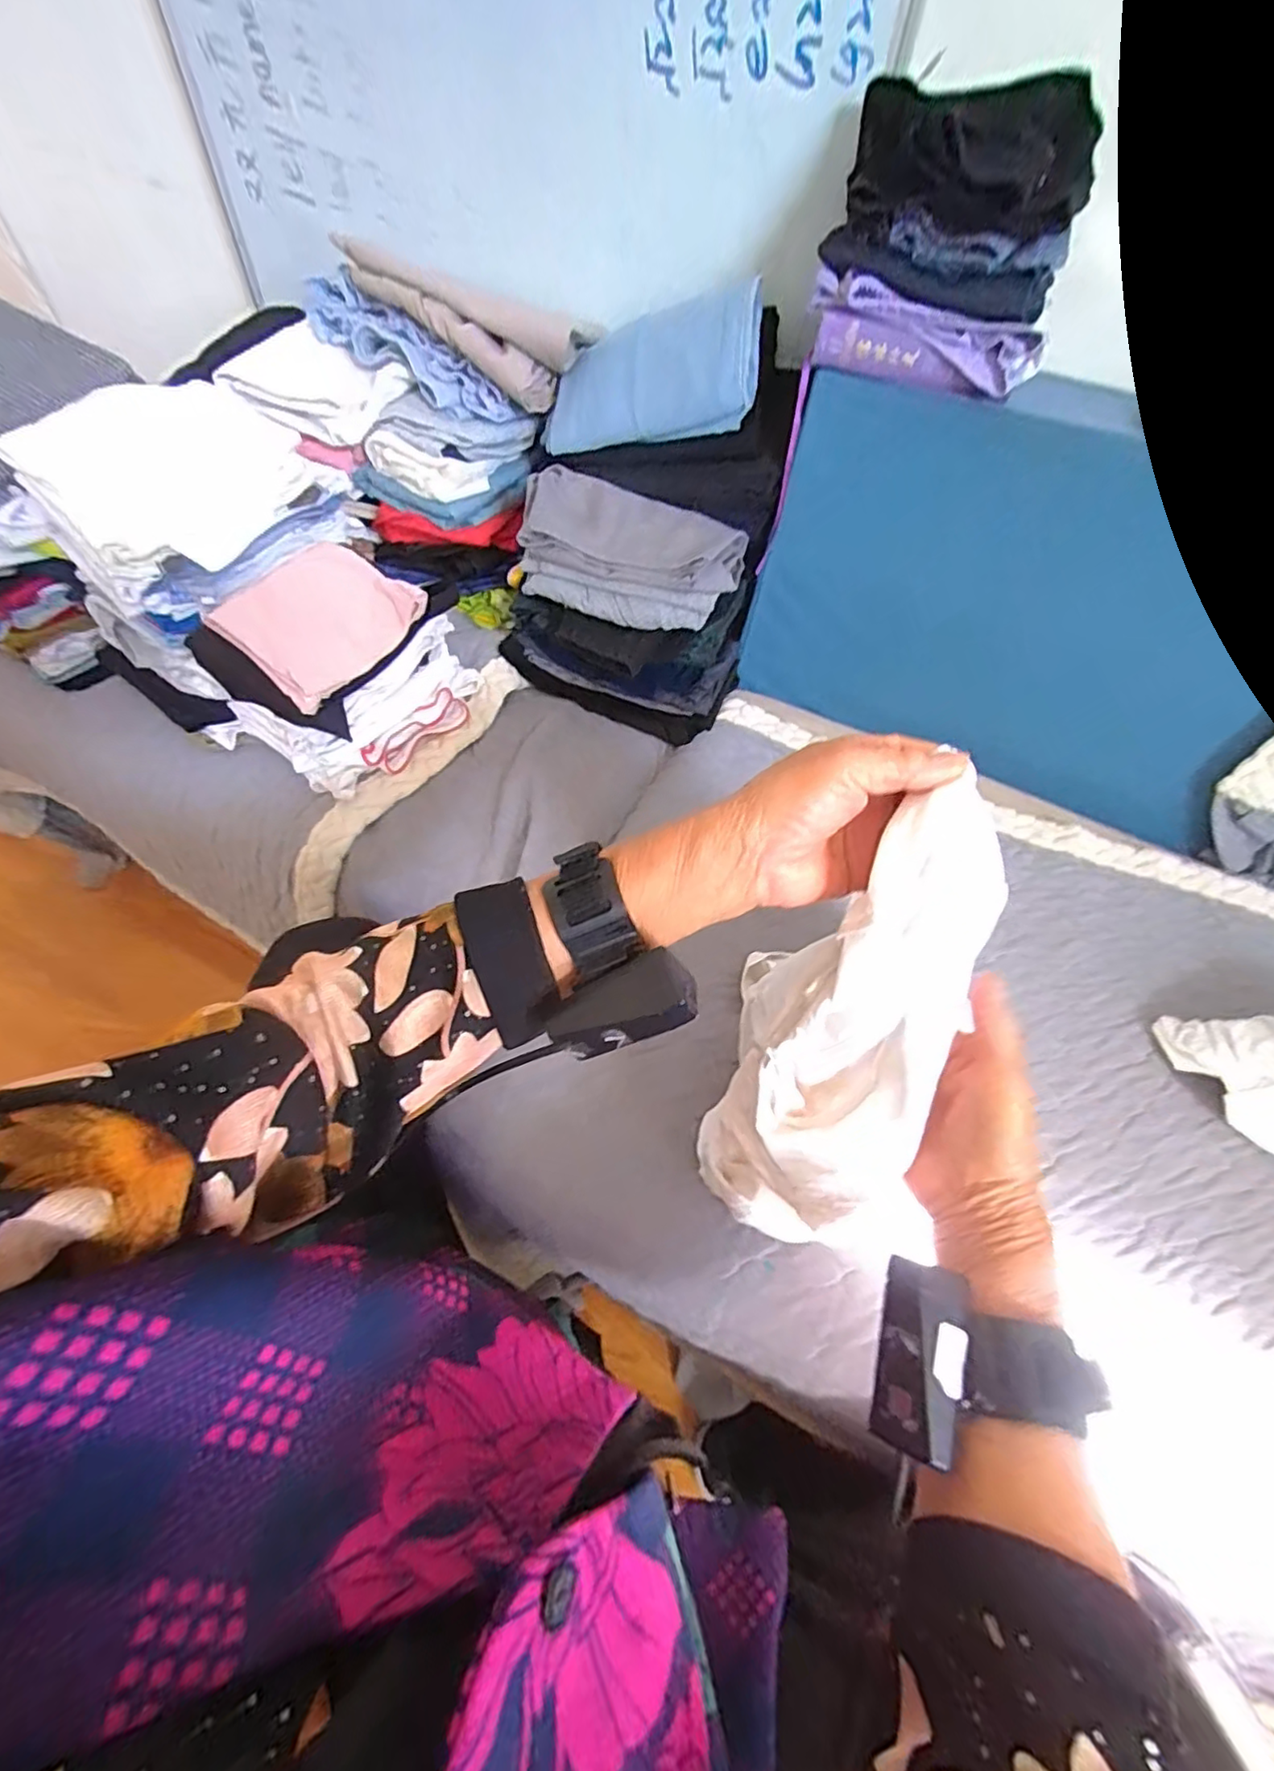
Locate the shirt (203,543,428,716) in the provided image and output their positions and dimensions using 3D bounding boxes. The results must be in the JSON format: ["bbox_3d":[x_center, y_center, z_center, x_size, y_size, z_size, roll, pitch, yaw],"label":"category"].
[{"bbox_3d":[-0.325,-0.271,0.629,0.141,0.046,0.174,29,59,14],"label":"shirt"}]

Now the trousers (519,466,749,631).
[{"bbox_3d":[-0.015,-0.364,0.680,0.252,0.080,0.116,23,58,11],"label":"trousers"}]

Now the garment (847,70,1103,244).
[{"bbox_3d":[0.276,-0.602,0.506,0.183,0.073,0.142,15,57,5],"label":"garment"}]

